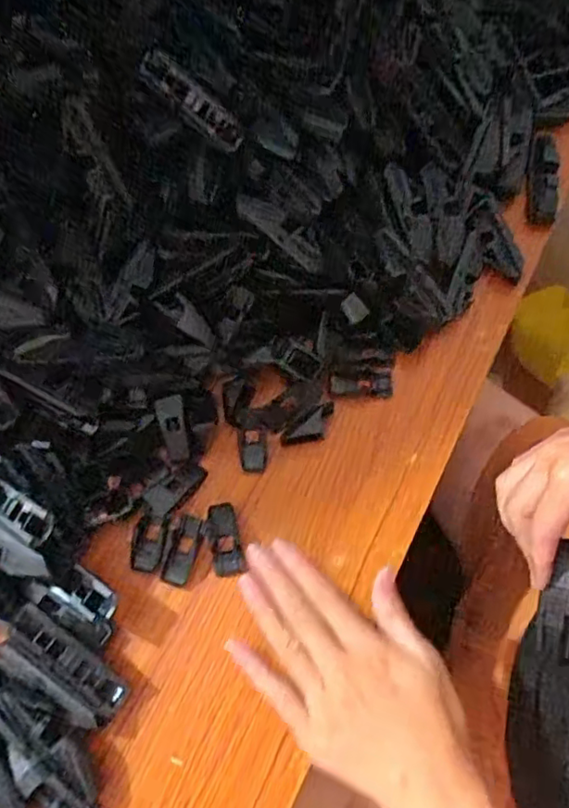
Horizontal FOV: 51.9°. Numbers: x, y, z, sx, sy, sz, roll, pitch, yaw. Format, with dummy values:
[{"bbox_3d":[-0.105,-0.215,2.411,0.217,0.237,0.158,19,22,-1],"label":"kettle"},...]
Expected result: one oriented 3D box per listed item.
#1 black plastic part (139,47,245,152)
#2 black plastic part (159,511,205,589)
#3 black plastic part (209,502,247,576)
[{"bbox_3d":[-0.056,-0.186,0.356,0.076,0.012,0.017,41,75,-4],"label":"black plastic part"},{"bbox_3d":[-0.059,0.086,0.346,0.017,0.009,0.041,14,71,4],"label":"black plastic part"},{"bbox_3d":[-0.036,0.081,0.351,0.017,0.004,0.043,-9,71,-3],"label":"black plastic part"}]

